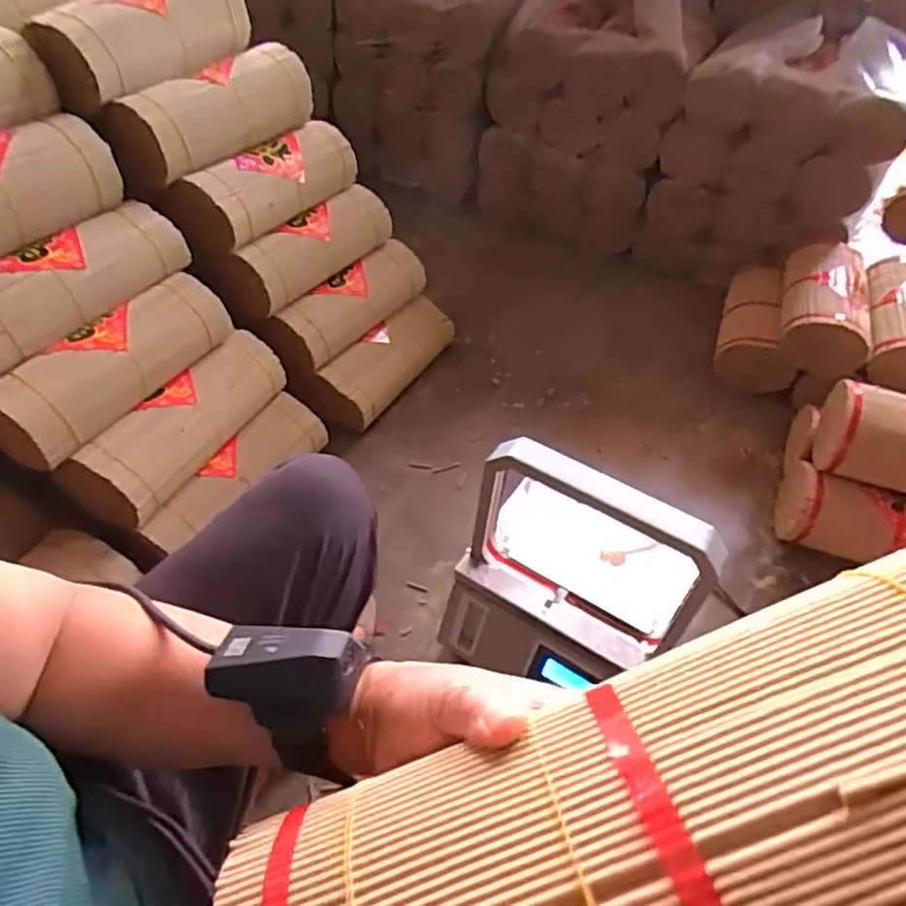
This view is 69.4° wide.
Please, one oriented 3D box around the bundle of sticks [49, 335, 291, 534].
[{"bbox_3d":[-0.374,-0.044,0.931,0.098,0.096,0.337,25,50,17],"label":"bundle of sticks"}]

